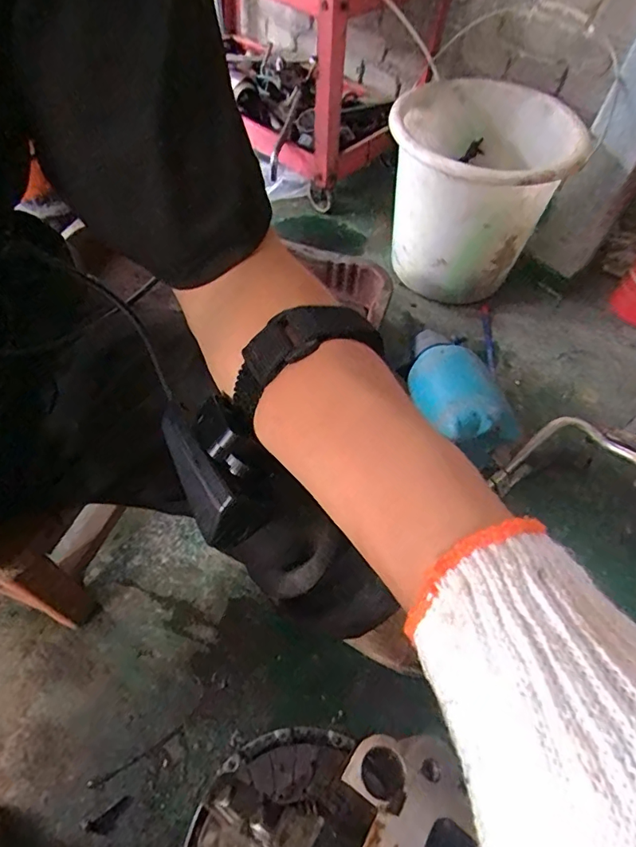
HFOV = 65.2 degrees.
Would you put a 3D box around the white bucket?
[{"bbox_3d":[0.275,-0.424,0.927,0.302,0.296,0.306,17,56,7],"label":"white bucket"}]

